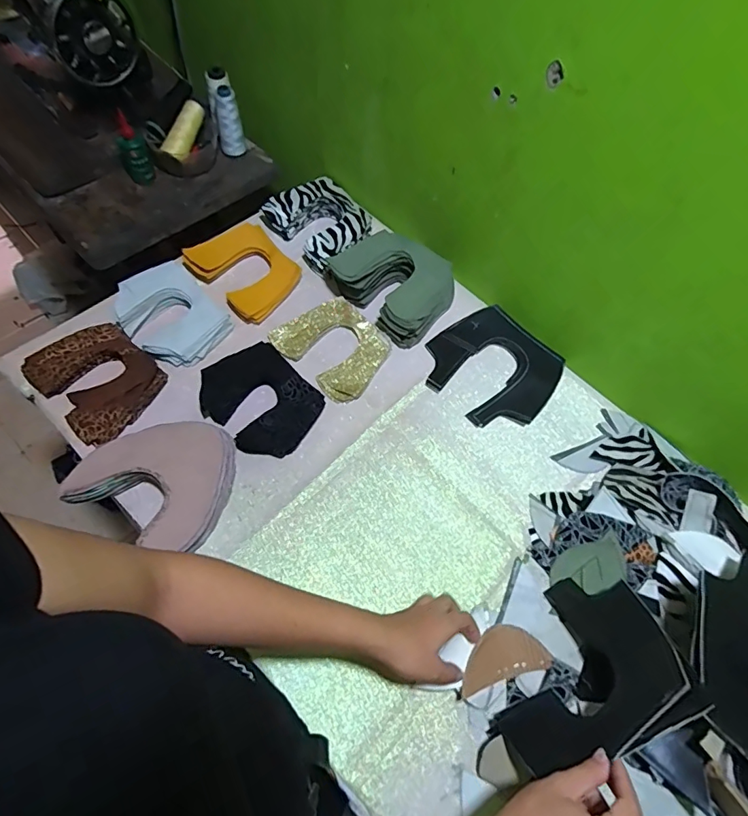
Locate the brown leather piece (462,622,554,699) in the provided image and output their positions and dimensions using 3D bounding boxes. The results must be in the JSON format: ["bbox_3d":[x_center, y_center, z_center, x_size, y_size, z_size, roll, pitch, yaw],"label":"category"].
[{"bbox_3d":[0.140,0.273,0.525,0.102,0.007,0.055,-17,80,-9],"label":"brown leather piece"}]

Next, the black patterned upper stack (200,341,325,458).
[{"bbox_3d":[-0.156,-0.013,0.651,0.157,0.039,0.128,42,69,16],"label":"black patterned upper stack"}]

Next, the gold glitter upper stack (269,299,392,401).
[{"bbox_3d":[-0.058,-0.095,0.710,0.162,0.018,0.132,42,68,16],"label":"gold glitter upper stack"}]

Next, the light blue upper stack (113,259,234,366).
[{"bbox_3d":[-0.296,-0.136,0.696,0.129,0.042,0.156,-39,72,-20],"label":"light blue upper stack"}]

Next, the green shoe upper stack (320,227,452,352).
[{"bbox_3d":[0.036,-0.202,0.740,0.181,0.063,0.158,40,68,15],"label":"green shoe upper stack"}]

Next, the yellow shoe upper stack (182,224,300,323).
[{"bbox_3d":[-0.198,-0.215,0.747,0.157,0.037,0.130,40,68,15],"label":"yellow shoe upper stack"}]

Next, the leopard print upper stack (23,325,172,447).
[{"bbox_3d":[-0.373,-0.042,0.642,0.153,0.021,0.130,40,68,15],"label":"leopard print upper stack"}]

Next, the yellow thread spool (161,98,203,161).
[{"bbox_3d":[-0.328,-0.480,0.823,0.031,0.041,0.108,21,81,7],"label":"yellow thread spool"}]

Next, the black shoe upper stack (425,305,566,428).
[{"bbox_3d":[0.178,-0.063,0.716,0.183,0.012,0.179,42,68,16],"label":"black shoe upper stack"}]

